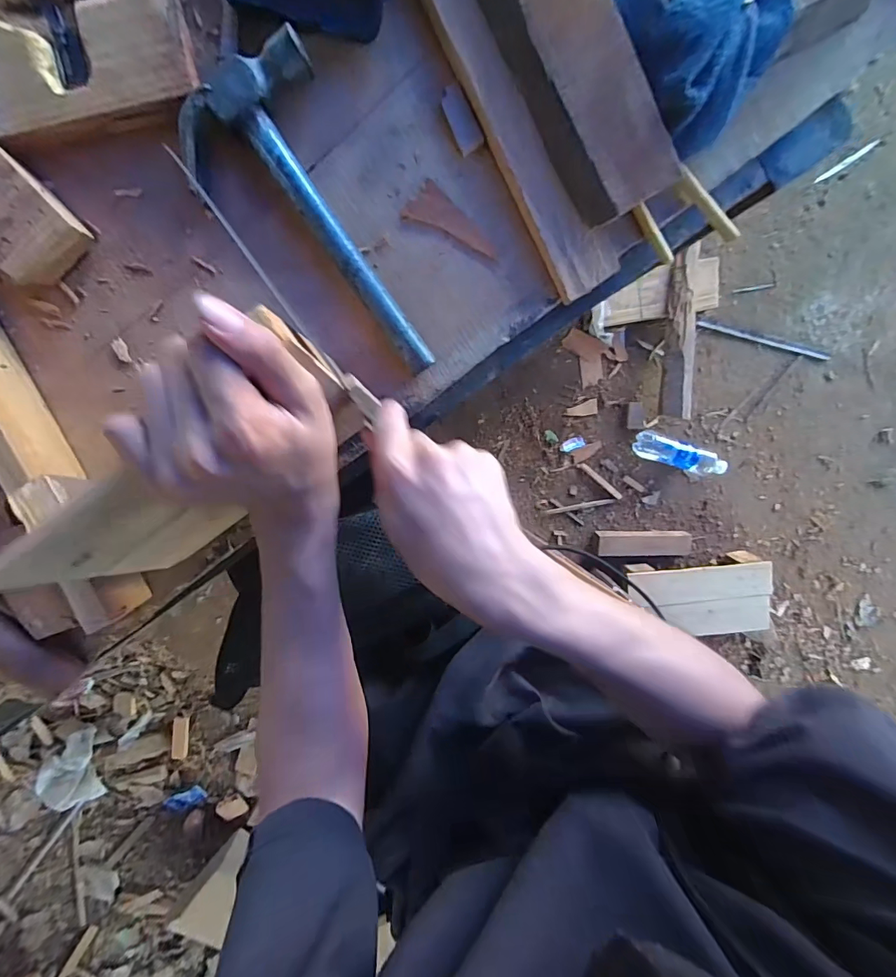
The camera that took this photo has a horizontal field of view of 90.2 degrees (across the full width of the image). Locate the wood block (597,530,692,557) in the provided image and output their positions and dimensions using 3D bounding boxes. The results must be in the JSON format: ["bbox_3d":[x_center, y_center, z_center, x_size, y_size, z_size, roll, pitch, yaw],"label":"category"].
[{"bbox_3d":[0.473,0.132,1.077,0.218,0.032,0.064,0,100,-2],"label":"wood block"}]

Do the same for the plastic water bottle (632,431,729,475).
[{"bbox_3d":[0.545,-0.077,1.043,0.213,0.053,0.063,18,99,-5],"label":"plastic water bottle"}]

